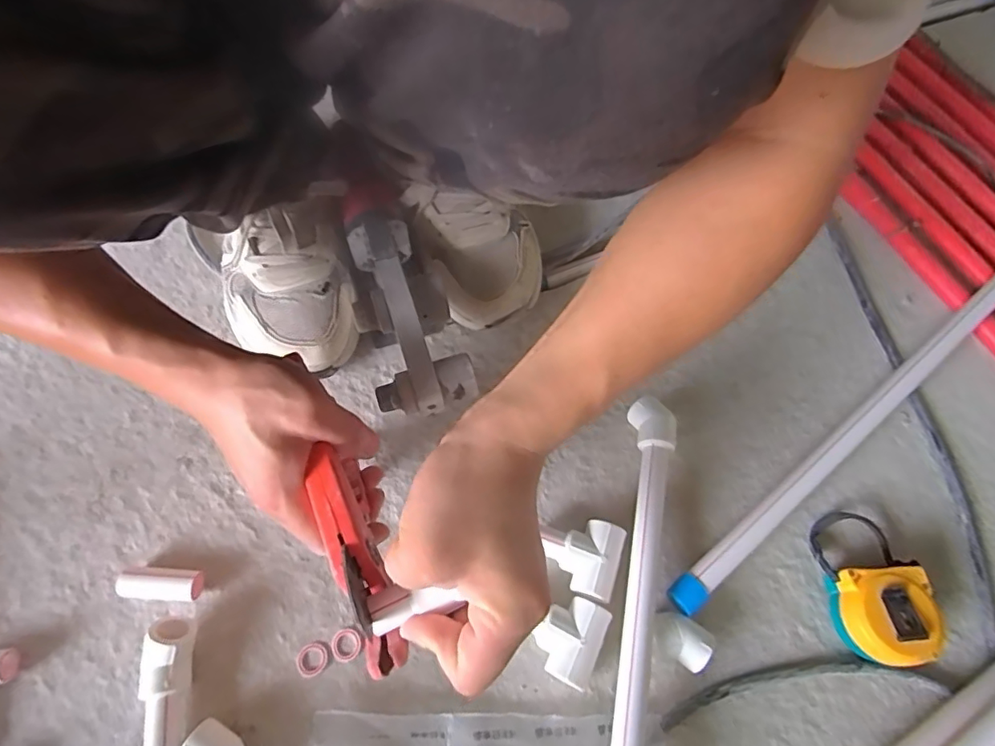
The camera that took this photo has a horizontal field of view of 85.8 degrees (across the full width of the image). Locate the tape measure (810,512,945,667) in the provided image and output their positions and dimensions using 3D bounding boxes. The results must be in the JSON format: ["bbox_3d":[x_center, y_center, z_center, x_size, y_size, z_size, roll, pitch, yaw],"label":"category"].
[{"bbox_3d":[0.277,0.155,0.395,0.059,0.040,0.105,0,64,-2],"label":"tape measure"}]

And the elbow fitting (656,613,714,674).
[{"bbox_3d":[0.128,0.188,0.377,0.039,0.026,0.029,28,66,11],"label":"elbow fitting"}]

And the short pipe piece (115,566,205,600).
[{"bbox_3d":[-0.241,0.152,0.386,0.054,0.023,0.021,2,64,-1],"label":"short pipe piece"}]

